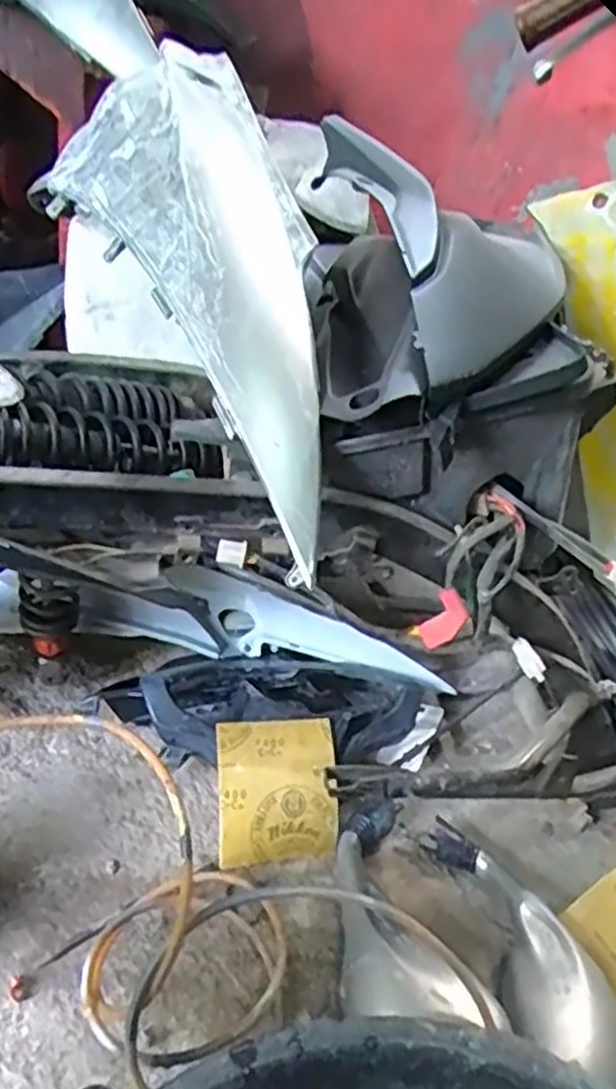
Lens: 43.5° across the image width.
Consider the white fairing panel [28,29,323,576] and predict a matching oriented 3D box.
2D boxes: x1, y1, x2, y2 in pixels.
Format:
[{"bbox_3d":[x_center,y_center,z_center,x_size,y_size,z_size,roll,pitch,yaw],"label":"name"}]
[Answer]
[{"bbox_3d":[-0.093,-0.247,0.645,0.183,0.108,0.619,-8,58,-21],"label":"white fairing panel"}]

